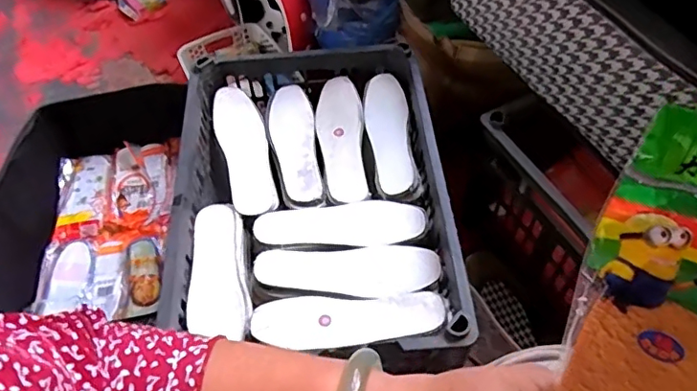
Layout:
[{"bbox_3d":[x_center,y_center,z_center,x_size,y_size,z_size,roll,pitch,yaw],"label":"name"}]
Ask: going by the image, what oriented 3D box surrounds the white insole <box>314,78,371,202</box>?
[{"bbox_3d":[-0.011,-0.085,0.803,0.067,0.018,0.222,-7,55,-1],"label":"white insole"}]

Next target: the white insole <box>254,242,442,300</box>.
[{"bbox_3d":[-0.002,0.094,0.668,0.223,0.012,0.074,-3,55,2],"label":"white insole"}]

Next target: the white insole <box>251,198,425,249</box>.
[{"bbox_3d":[-0.011,0.037,0.714,0.217,0.006,0.073,-4,55,1],"label":"white insole"}]

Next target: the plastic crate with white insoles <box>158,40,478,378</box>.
[{"bbox_3d":[-0.052,-0.030,0.751,0.338,0.097,0.427,-5,55,1],"label":"plastic crate with white insoles"}]

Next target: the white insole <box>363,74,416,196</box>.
[{"bbox_3d":[0.058,-0.094,0.798,0.063,0.018,0.207,-3,55,2],"label":"white insole"}]

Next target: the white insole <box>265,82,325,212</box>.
[{"bbox_3d":[-0.082,-0.077,0.799,0.067,0.012,0.221,-11,55,-3],"label":"white insole"}]

